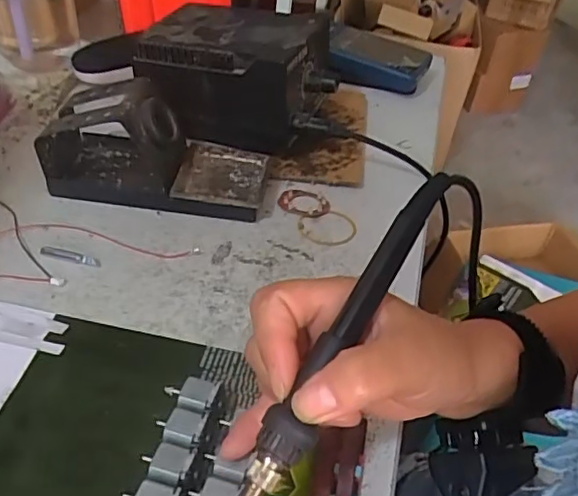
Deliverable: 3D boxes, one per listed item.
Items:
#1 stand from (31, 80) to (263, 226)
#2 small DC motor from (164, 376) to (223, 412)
[{"bbox_3d":[-0.099,-0.080,0.446,0.162,0.075,0.075,8,41,2],"label":"stand"},{"bbox_3d":[-0.051,0.079,0.308,0.028,0.020,0.018,19,43,14],"label":"small DC motor"}]

